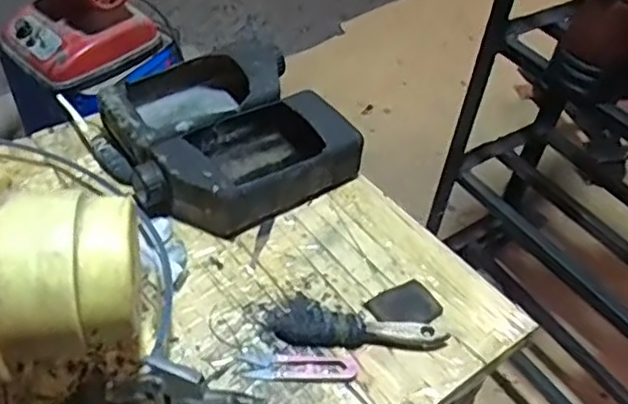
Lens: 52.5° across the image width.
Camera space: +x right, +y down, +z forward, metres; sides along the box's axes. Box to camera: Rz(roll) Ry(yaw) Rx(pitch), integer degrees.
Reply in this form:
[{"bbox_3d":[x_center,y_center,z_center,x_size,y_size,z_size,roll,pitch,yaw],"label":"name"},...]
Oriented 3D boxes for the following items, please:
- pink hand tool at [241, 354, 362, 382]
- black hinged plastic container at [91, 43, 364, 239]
[{"bbox_3d":[-0.012,0.140,0.546,0.095,0.005,0.027,5,46,-2],"label":"pink hand tool"},{"bbox_3d":[-0.108,-0.078,0.712,0.232,0.066,0.246,-28,55,-29],"label":"black hinged plastic container"}]

